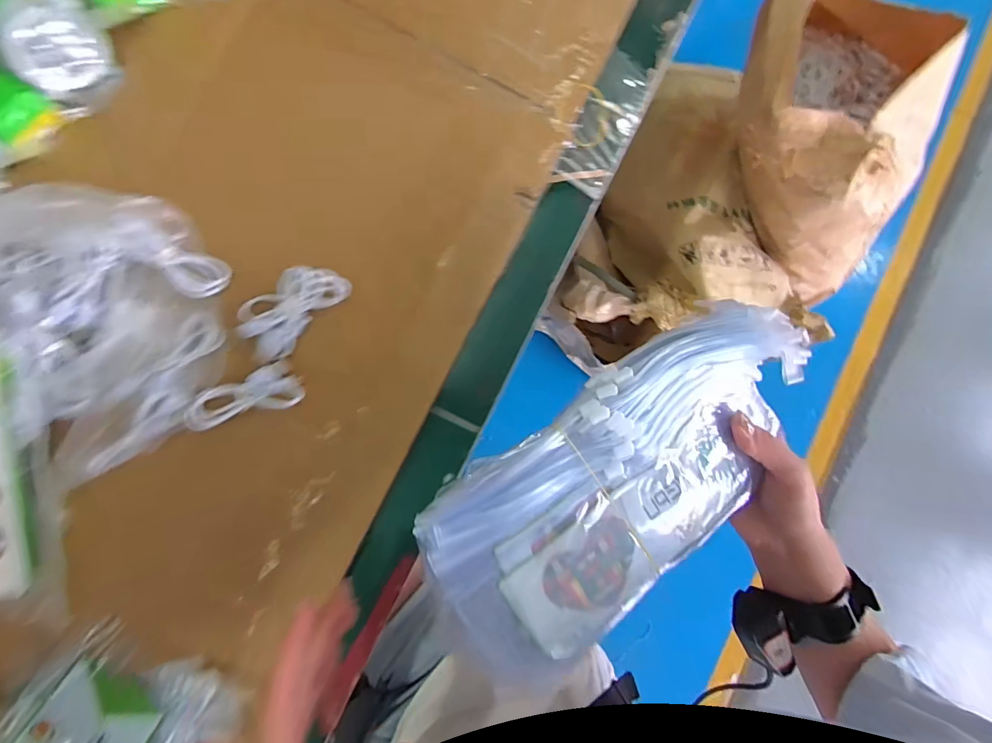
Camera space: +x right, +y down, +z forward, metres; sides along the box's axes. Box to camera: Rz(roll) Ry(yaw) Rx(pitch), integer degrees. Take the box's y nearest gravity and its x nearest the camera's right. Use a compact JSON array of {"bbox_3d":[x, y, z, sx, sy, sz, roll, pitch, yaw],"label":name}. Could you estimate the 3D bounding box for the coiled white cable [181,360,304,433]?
[{"bbox_3d":[-0.178,0.018,0.323,0.076,0.010,0.032,-20,88,-6],"label":"coiled white cable"}]

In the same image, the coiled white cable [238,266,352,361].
[{"bbox_3d":[-0.144,-0.047,0.321,0.080,0.027,0.048,-37,90,9],"label":"coiled white cable"}]

